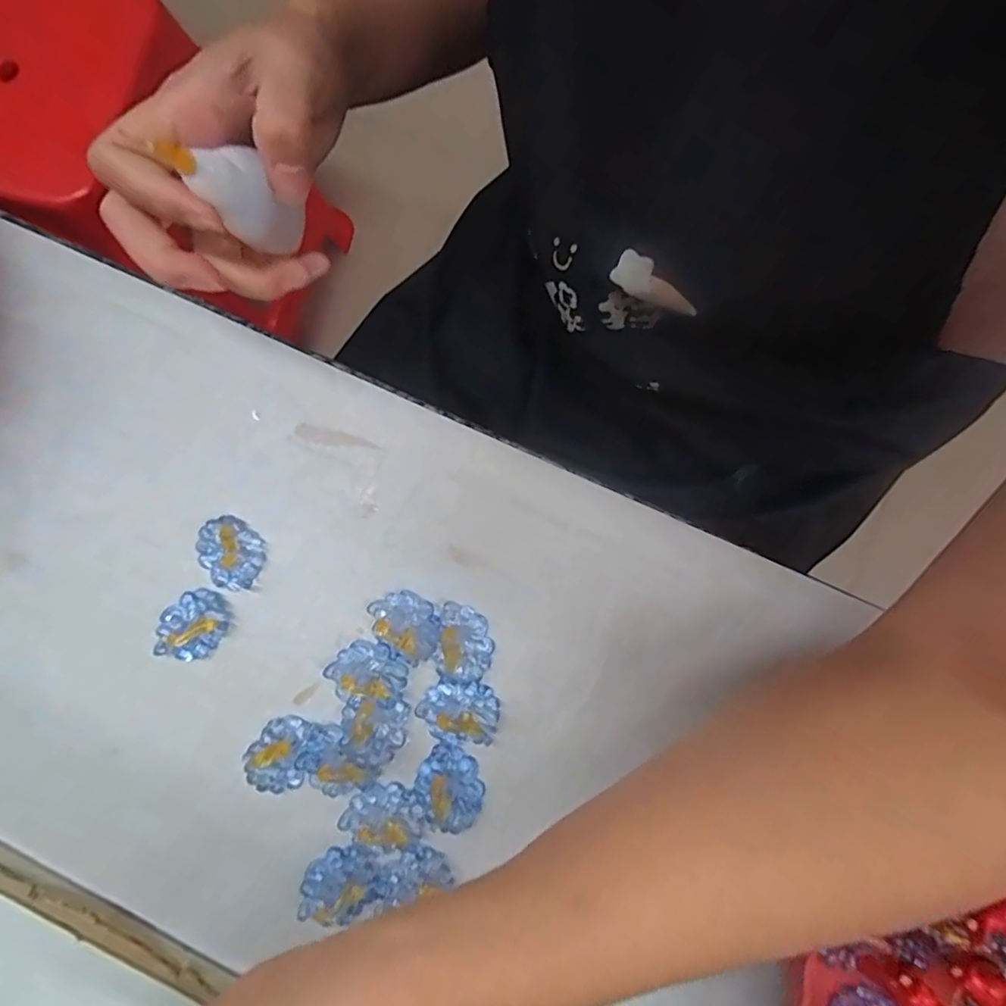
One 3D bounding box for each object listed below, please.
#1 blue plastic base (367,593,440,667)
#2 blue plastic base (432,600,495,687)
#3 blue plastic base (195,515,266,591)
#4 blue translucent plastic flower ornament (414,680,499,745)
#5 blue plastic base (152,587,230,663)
[{"bbox_3d":[-0.047,0.058,0.271,0.037,0.009,0.027,32,88,5],"label":"blue plastic base"},{"bbox_3d":[-0.019,0.068,0.269,0.027,0.008,0.036,7,86,4],"label":"blue plastic base"},{"bbox_3d":[-0.136,0.024,0.277,0.035,0.012,0.031,36,89,5],"label":"blue plastic base"},{"bbox_3d":[-0.021,0.099,0.263,0.037,0.009,0.028,2,86,4],"label":"blue translucent plastic flower ornament"},{"bbox_3d":[-0.153,0.059,0.274,0.035,0.012,0.033,0,86,3],"label":"blue plastic base"}]

